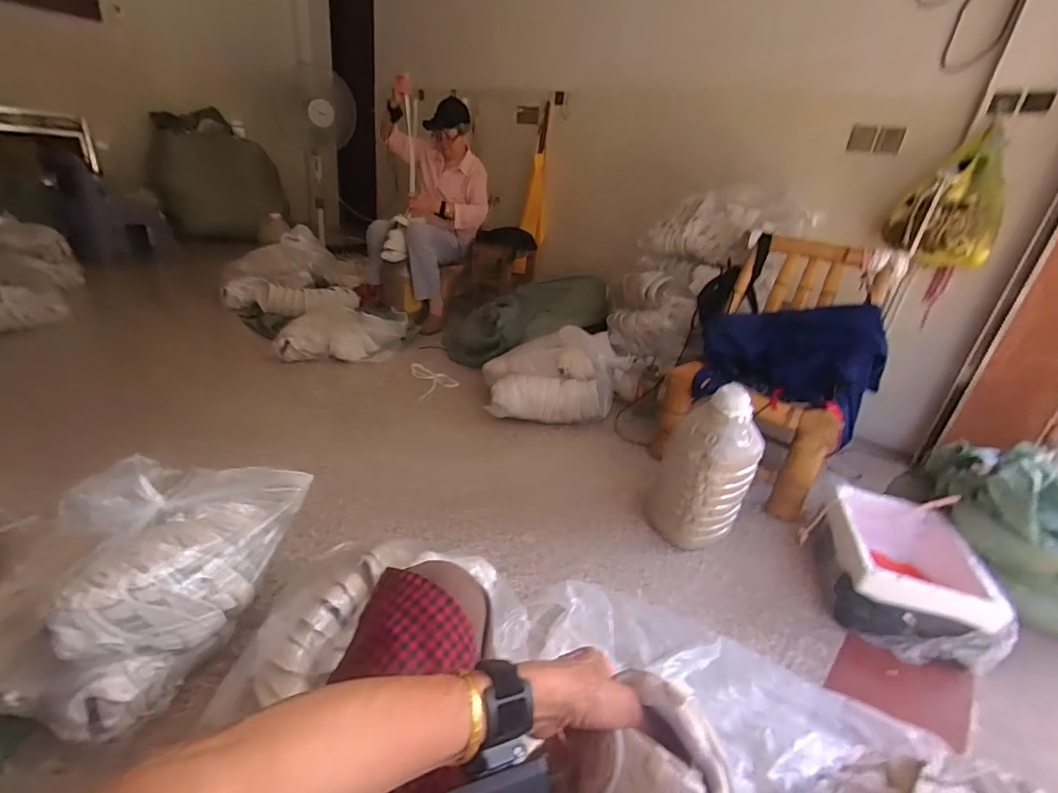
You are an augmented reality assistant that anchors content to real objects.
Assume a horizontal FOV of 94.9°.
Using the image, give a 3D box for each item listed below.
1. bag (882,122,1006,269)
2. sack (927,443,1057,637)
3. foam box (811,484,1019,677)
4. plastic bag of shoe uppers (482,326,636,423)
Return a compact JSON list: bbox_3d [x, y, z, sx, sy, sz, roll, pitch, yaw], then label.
[{"bbox_3d":[1.230,-0.572,1.418,0.154,0.336,0.242,2,26,-11],"label":"bag"},{"bbox_3d":[1.245,0.335,1.137,0.502,0.308,0.381,21,29,27],"label":"sack"},{"bbox_3d":[0.829,0.381,1.093,0.298,0.175,0.362,14,27,14],"label":"foam box"},{"bbox_3d":[0.103,-0.073,1.719,0.535,0.231,0.298,-3,28,-19],"label":"plastic bag of shoe uppers"}]

